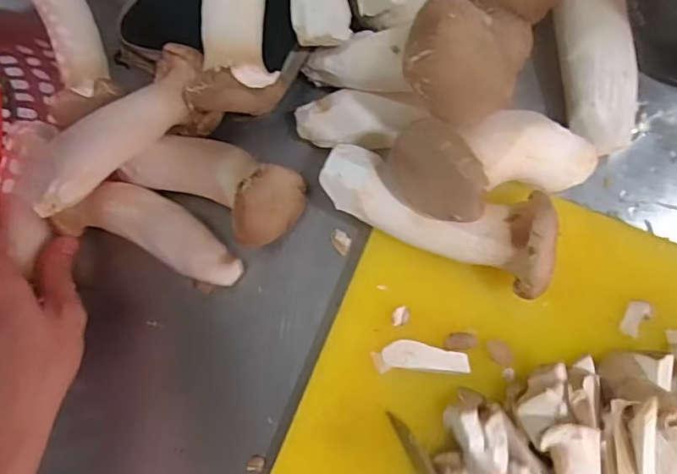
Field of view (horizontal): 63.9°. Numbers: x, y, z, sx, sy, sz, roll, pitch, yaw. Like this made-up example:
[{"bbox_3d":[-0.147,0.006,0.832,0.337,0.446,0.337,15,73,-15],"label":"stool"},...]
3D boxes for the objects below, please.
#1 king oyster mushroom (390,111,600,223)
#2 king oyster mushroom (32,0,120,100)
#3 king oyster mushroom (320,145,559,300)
[{"bbox_3d":[0.093,-0.040,0.295,0.132,0.040,0.054,-8,81,-24],"label":"king oyster mushroom"},{"bbox_3d":[-0.189,-0.146,0.380,0.030,0.026,0.122,-28,80,3],"label":"king oyster mushroom"},{"bbox_3d":[0.056,-0.014,0.309,0.139,0.059,0.046,25,86,9],"label":"king oyster mushroom"}]

